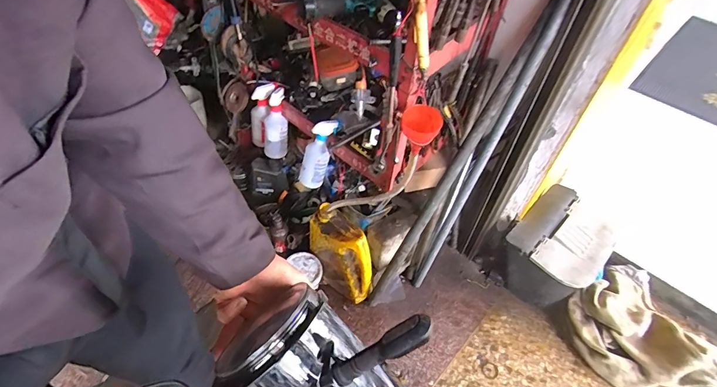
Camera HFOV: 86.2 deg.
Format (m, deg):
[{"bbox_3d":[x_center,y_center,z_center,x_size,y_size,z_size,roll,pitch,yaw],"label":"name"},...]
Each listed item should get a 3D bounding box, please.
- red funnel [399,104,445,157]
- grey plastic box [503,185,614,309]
[{"bbox_3d":[0.128,-0.124,0.800,0.083,0.087,0.078,12,49,6],"label":"red funnel"},{"bbox_3d":[0.651,0.179,1.267,0.372,0.215,0.263,-32,58,-29],"label":"grey plastic box"}]

